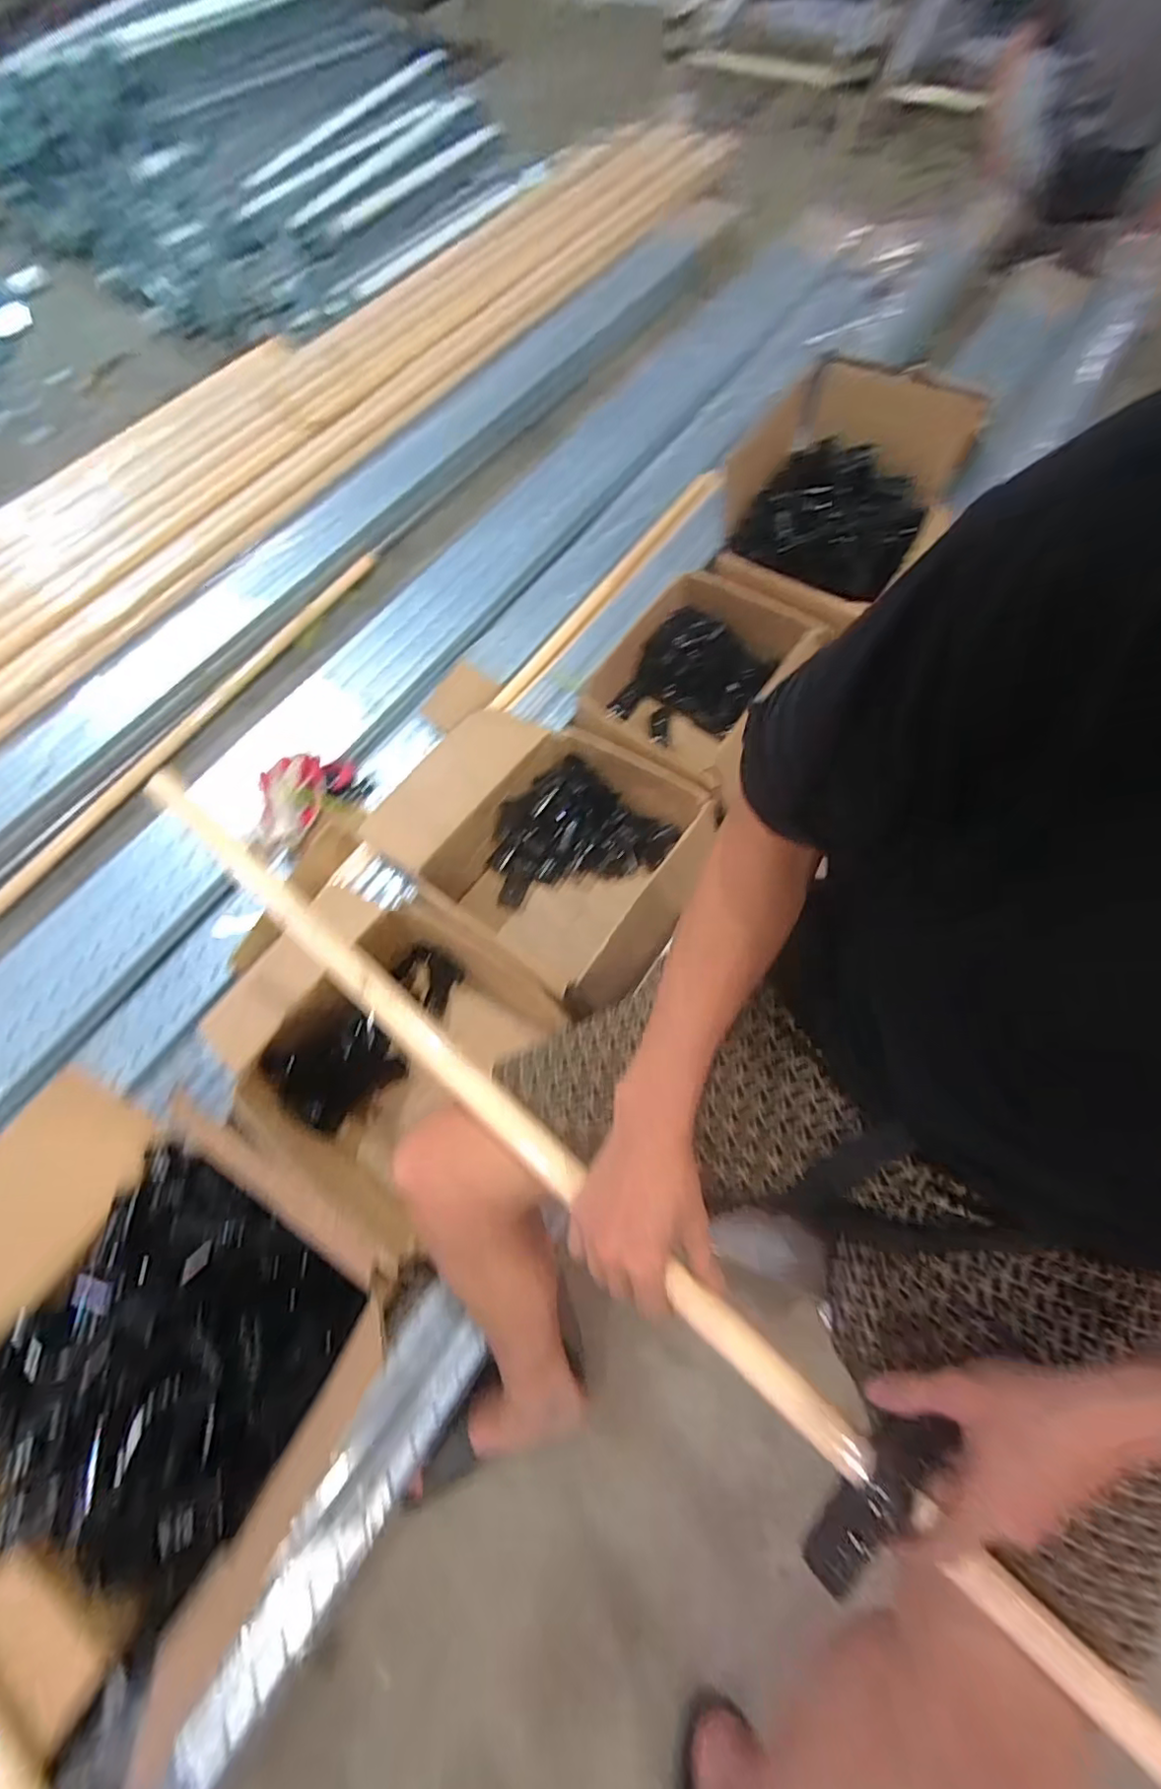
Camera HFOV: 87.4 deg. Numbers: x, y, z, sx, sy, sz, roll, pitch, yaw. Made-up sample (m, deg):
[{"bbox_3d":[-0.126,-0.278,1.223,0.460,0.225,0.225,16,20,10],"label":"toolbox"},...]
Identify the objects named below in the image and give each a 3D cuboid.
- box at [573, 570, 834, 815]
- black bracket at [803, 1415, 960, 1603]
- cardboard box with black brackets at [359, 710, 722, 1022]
[{"bbox_3d":[0.186,-0.329,0.986,0.298,0.129,0.377,33,70,13],"label":"box"},{"bbox_3d":[0.188,0.384,0.388,0.033,0.027,0.113,42,83,16],"label":"black bracket"},{"bbox_3d":[-0.054,-0.071,0.883,0.430,0.140,0.356,33,70,13],"label":"cardboard box with black brackets"}]

